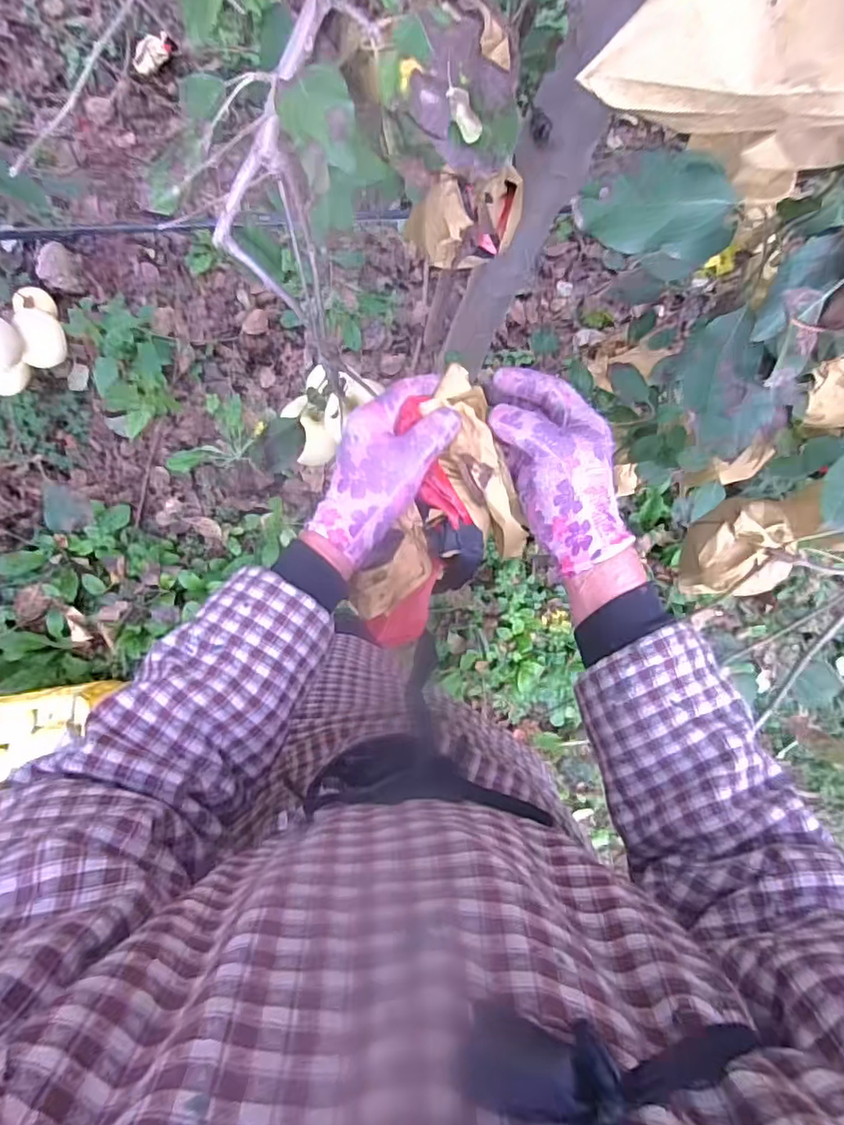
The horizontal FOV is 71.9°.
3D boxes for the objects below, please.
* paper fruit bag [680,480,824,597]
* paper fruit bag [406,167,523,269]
[{"bbox_3d":[0.295,-0.013,0.534,0.084,0.101,0.082,-12,85,-11],"label":"paper fruit bag"},{"bbox_3d":[0.037,-0.308,0.529,0.093,0.073,0.062,5,82,-10],"label":"paper fruit bag"}]

